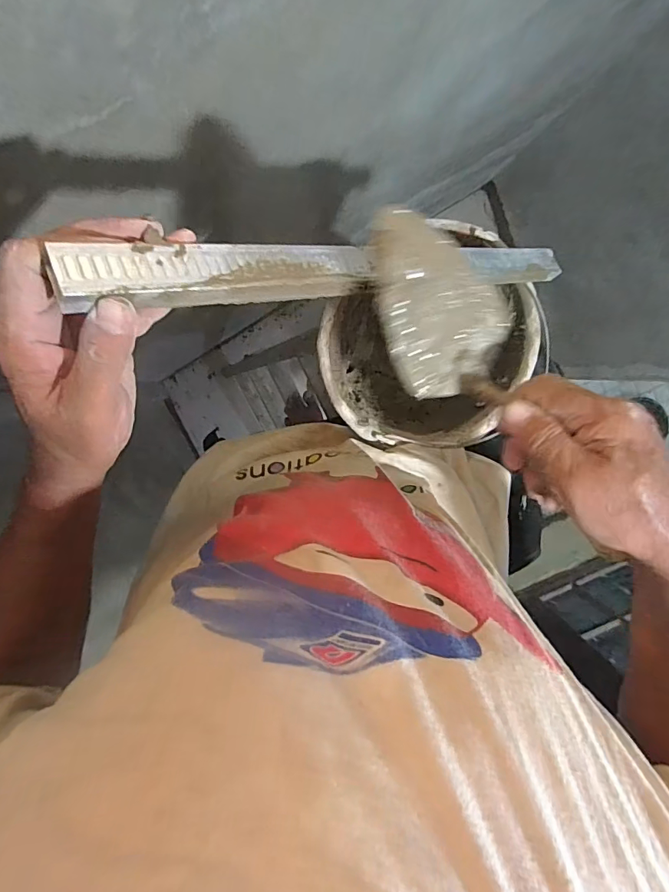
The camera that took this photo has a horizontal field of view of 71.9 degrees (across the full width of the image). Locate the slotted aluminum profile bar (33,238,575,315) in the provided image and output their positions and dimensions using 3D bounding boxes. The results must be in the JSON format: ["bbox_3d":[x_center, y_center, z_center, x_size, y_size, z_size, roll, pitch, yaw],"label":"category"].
[{"bbox_3d":[0.051,-0.143,0.371,0.491,0.011,0.032,-18,101,-36],"label":"slotted aluminum profile bar"}]

